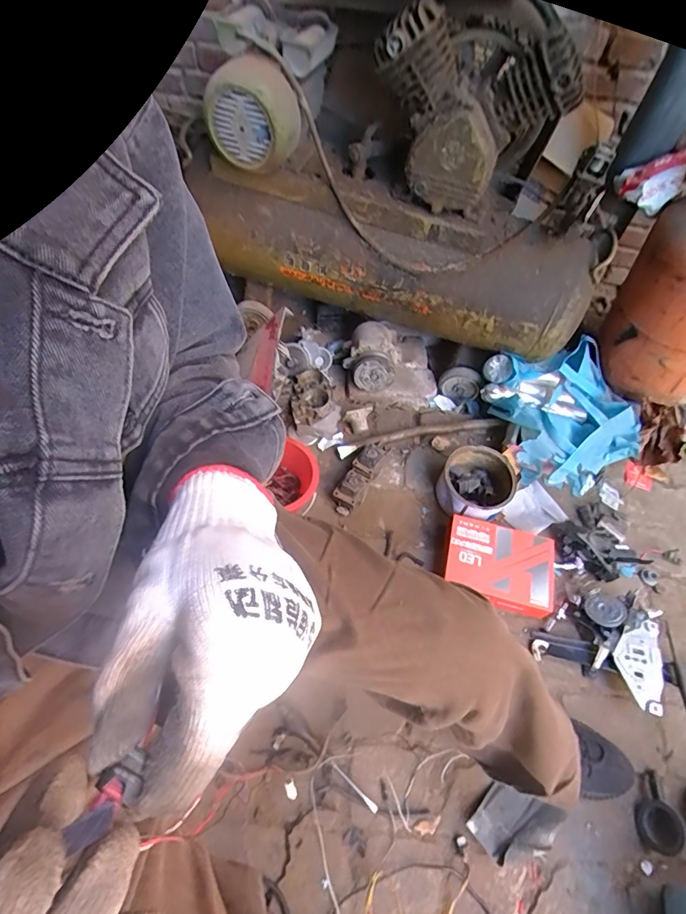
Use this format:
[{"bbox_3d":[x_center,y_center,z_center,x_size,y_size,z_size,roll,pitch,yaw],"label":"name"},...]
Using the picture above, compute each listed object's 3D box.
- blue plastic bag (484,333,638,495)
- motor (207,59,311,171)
[{"bbox_3d":[0.526,-0.102,1.081,0.306,0.182,0.313,-16,60,-14],"label":"blue plastic bag"},{"bbox_3d":[-0.156,-0.599,0.813,0.148,0.143,0.088,14,58,5],"label":"motor"}]

